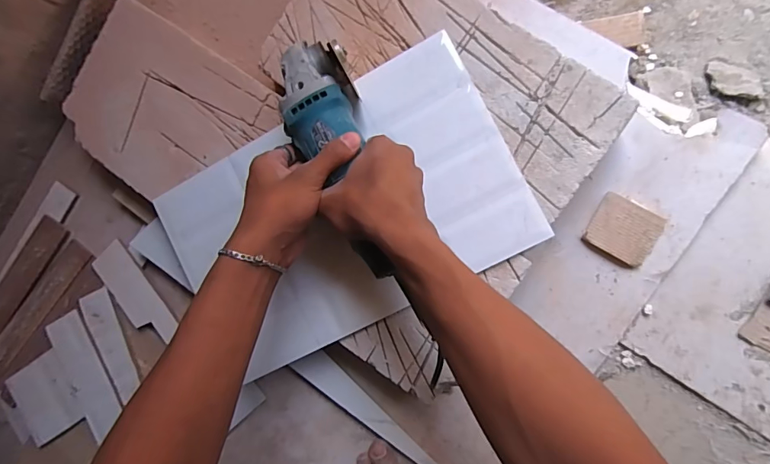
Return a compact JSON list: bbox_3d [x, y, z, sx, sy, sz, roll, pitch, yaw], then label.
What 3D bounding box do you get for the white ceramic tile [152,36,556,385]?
[{"bbox_3d":[-0.052,-0.016,0.489,0.391,0.014,0.245,-28,86,10],"label":"white ceramic tile"}]

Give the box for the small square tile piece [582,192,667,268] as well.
[{"bbox_3d":[0.280,-0.001,0.505,0.076,0.012,0.068,28,94,8],"label":"small square tile piece"}]

